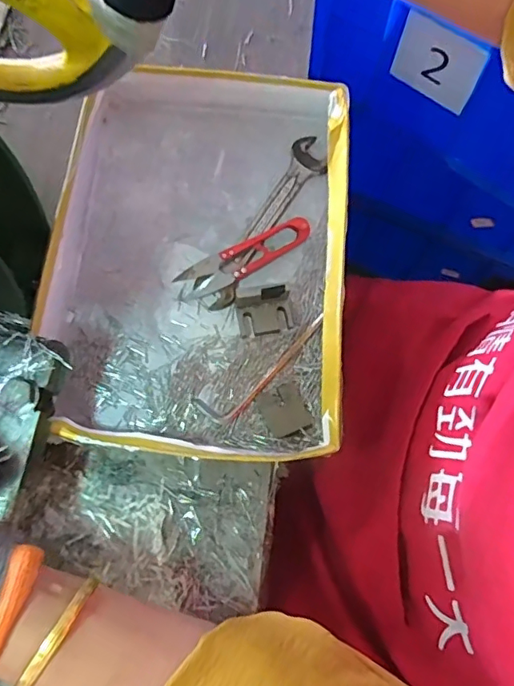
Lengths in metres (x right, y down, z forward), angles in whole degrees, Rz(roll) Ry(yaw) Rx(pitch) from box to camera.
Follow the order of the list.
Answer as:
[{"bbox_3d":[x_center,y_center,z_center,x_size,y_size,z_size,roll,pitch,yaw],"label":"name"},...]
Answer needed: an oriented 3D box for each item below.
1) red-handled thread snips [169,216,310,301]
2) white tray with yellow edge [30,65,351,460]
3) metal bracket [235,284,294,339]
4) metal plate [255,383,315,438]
[{"bbox_3d":[-0.007,-0.068,0.424,0.117,0.013,0.026,-27,75,-10],"label":"red-handled thread snips"},{"bbox_3d":[-0.050,-0.075,0.412,0.226,0.041,0.304,5,72,0],"label":"white tray with yellow edge"},{"bbox_3d":[0.006,-0.024,0.404,0.041,0.026,0.030,-7,72,-4],"label":"metal bracket"},{"bbox_3d":[0.020,0.050,0.390,0.031,0.004,0.036,-27,75,-10],"label":"metal plate"}]

